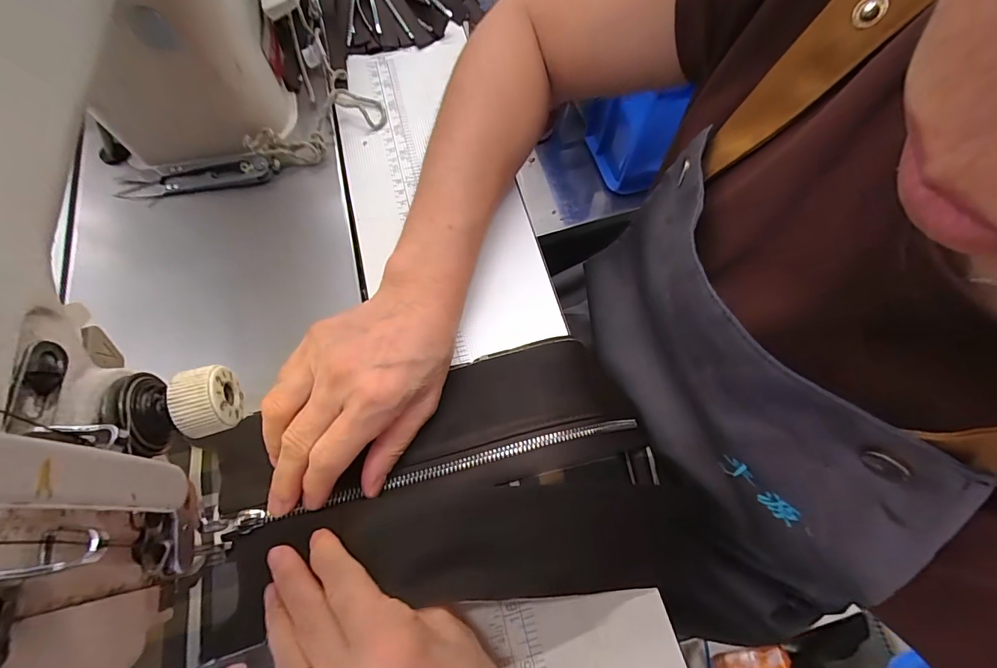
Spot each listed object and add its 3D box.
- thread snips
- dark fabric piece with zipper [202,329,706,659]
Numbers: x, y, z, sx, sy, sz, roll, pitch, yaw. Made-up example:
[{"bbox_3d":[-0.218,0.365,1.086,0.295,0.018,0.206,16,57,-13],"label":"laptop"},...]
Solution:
[{"bbox_3d":[-0.211,-0.108,0.297,0.100,0.011,0.020,-11,69,-7],"label":"thread snips"},{"bbox_3d":[-0.023,0.076,0.229,0.240,0.030,0.128,-8,61,-6],"label":"dark fabric piece with zipper"}]

